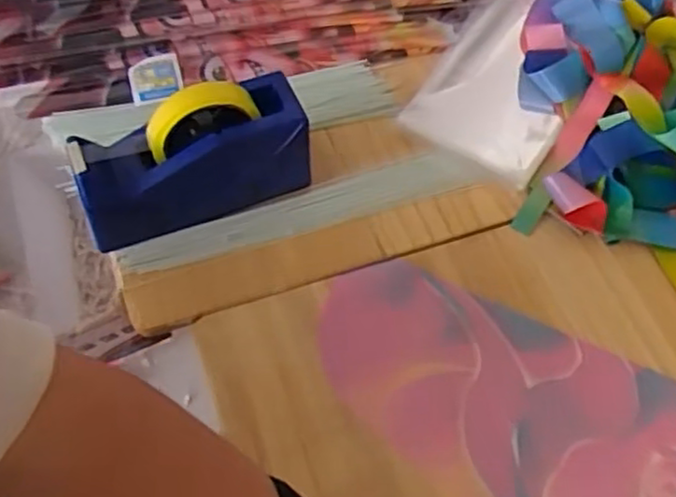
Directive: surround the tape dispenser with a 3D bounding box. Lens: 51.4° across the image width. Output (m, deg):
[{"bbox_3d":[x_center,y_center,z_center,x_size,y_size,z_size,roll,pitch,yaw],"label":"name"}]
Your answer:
[{"bbox_3d":[-0.128,-0.080,0.613,0.202,0.125,0.068,-21,64,-15],"label":"tape dispenser"}]

